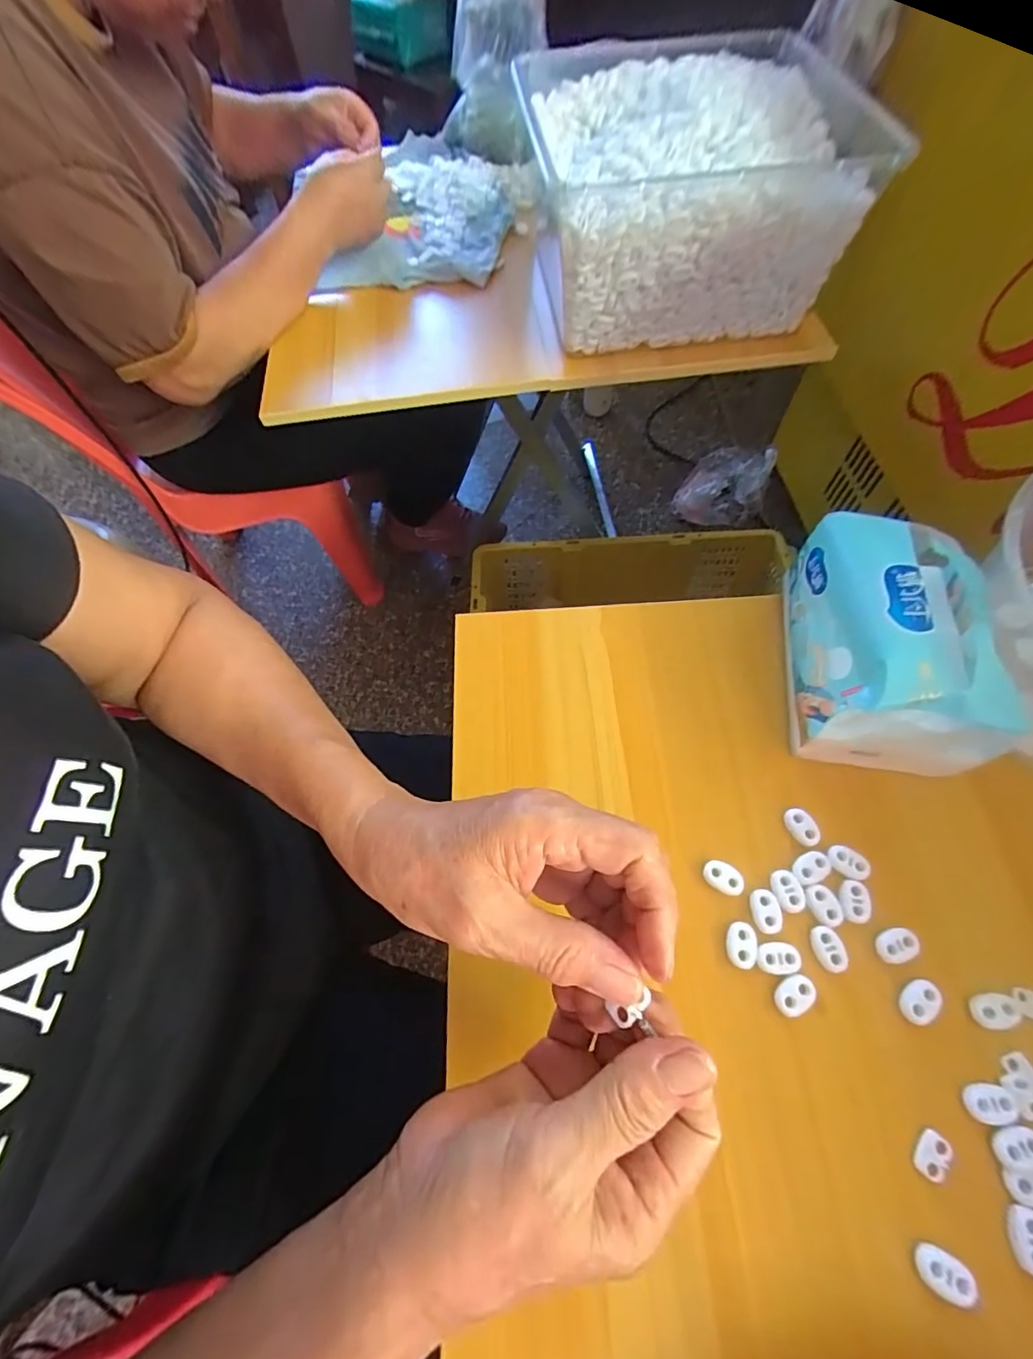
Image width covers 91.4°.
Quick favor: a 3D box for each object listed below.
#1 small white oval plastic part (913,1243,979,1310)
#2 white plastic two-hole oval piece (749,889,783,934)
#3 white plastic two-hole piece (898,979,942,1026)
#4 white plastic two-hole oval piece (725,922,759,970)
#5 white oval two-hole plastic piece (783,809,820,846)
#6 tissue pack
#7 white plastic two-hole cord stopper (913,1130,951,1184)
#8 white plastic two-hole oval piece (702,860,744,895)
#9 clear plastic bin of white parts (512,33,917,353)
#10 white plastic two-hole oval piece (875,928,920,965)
[{"bbox_3d":[0.185,0.257,0.217,0.022,0.004,0.015,23,67,14],"label":"small white oval plastic part"},{"bbox_3d":[0.141,0.130,0.283,0.016,0.004,0.022,-8,63,0],"label":"white plastic two-hole oval piece"},{"bbox_3d":[0.209,0.167,0.261,0.016,0.004,0.022,36,71,19],"label":"white plastic two-hole piece"},{"bbox_3d":[0.124,0.146,0.276,0.016,0.004,0.022,0,64,4],"label":"white plastic two-hole oval piece"},{"bbox_3d":[0.171,0.088,0.301,0.015,0.004,0.022,-25,65,-9],"label":"white oval two-hole plastic piece"},{"bbox_3d":[0.224,-0.025,0.305,0.095,0.086,0.142,6,64,7],"label":"tissue pack"},{"bbox_3d":[0.195,0.223,0.235,0.013,0.004,0.019,35,71,19],"label":"white plastic two-hole cord stopper"},{"bbox_3d":[0.121,0.115,0.293,0.022,0.004,0.016,28,69,16],"label":"white plastic two-hole oval piece"},{"bbox_3d":[0.163,-0.511,0.525,0.273,0.139,0.333,-8,63,0],"label":"clear plastic bin of white parts"},{"bbox_3d":[0.205,0.143,0.271,0.021,0.004,0.015,-19,64,-6],"label":"white plastic two-hole oval piece"}]

